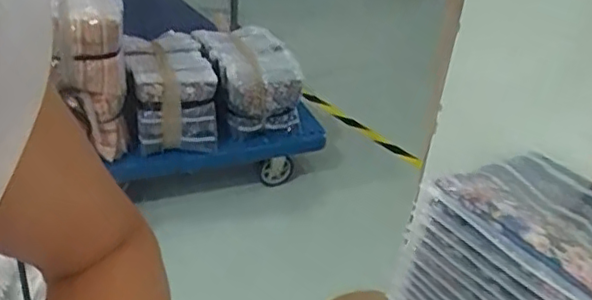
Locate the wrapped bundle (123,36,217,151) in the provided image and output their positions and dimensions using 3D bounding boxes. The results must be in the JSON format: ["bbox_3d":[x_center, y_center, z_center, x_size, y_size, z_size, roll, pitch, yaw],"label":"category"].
[{"bbox_3d":[-0.333,-0.163,1.628,0.202,0.210,0.334,-6,34,-17],"label":"wrapped bundle"}]

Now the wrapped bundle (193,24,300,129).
[{"bbox_3d":[-0.141,-0.202,1.733,0.211,0.184,0.318,-11,36,-23],"label":"wrapped bundle"}]

